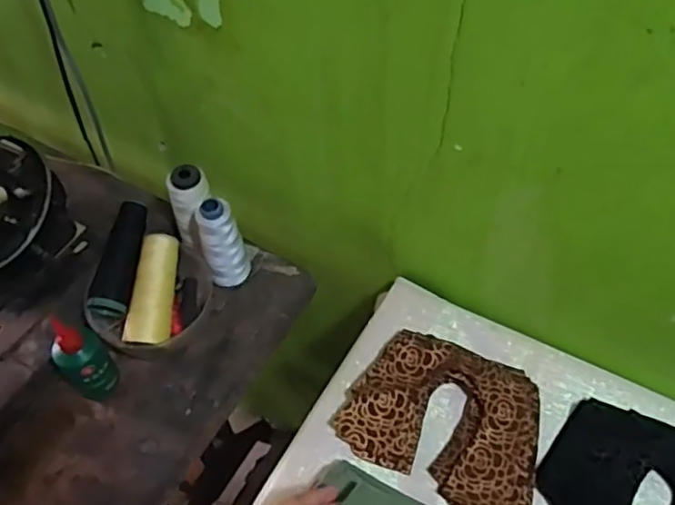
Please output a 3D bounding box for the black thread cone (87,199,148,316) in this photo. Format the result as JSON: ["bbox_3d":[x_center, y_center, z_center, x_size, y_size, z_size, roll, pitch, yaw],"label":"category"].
[{"bbox_3d":[-0.215,0.005,0.636,0.034,0.034,0.115,8,75,8],"label":"black thread cone"}]

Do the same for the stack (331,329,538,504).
[{"bbox_3d":[0.099,0.151,0.584,0.174,0.026,0.138,19,57,15],"label":"stack"}]

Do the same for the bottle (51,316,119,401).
[{"bbox_3d":[-0.242,0.100,0.602,0.045,0.107,0.044,-1,54,1],"label":"bottle"}]

